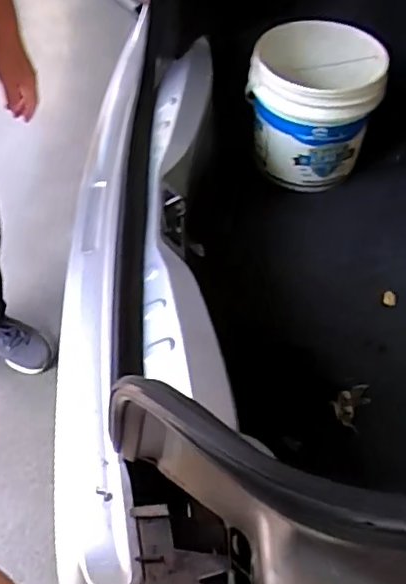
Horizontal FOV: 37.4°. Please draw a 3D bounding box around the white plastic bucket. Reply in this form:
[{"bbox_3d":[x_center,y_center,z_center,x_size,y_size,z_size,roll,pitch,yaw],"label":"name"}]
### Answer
[{"bbox_3d":[0.198,-0.325,1.093,0.223,0.298,0.219,0,47,0],"label":"white plastic bucket"}]

